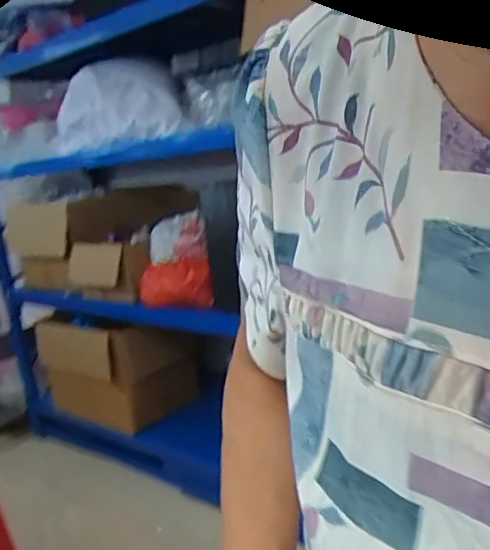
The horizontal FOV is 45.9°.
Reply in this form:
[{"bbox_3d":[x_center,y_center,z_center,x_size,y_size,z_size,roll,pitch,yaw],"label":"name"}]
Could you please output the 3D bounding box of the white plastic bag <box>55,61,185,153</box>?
[{"bbox_3d":[-0.391,-0.512,1.733,0.373,0.237,0.166,-8,12,-9],"label":"white plastic bag"}]

